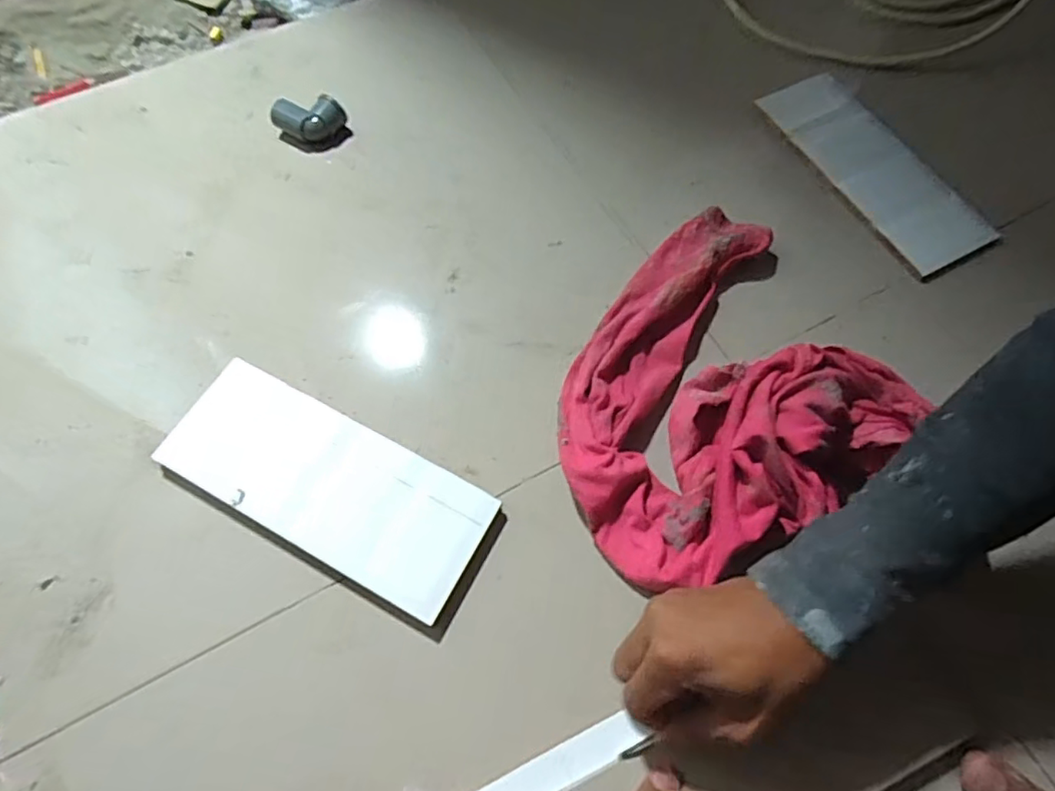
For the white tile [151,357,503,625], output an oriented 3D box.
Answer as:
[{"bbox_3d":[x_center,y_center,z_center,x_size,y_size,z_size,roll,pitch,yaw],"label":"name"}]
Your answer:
[{"bbox_3d":[-0.151,0.065,0.450,0.244,0.014,0.102,26,68,10],"label":"white tile"}]

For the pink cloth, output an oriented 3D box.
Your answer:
[{"bbox_3d":[0.132,-0.014,0.462,0.244,0.072,0.261,-24,69,-11],"label":"pink cloth"}]

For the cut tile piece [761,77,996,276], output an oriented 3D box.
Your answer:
[{"bbox_3d":[0.338,-0.221,0.578,0.096,0.012,0.240,-32,78,-9],"label":"cut tile piece"}]

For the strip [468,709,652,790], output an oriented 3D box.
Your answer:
[{"bbox_3d":[-0.011,0.249,0.369,0.169,0.013,0.025,-24,69,-9],"label":"strip"}]

